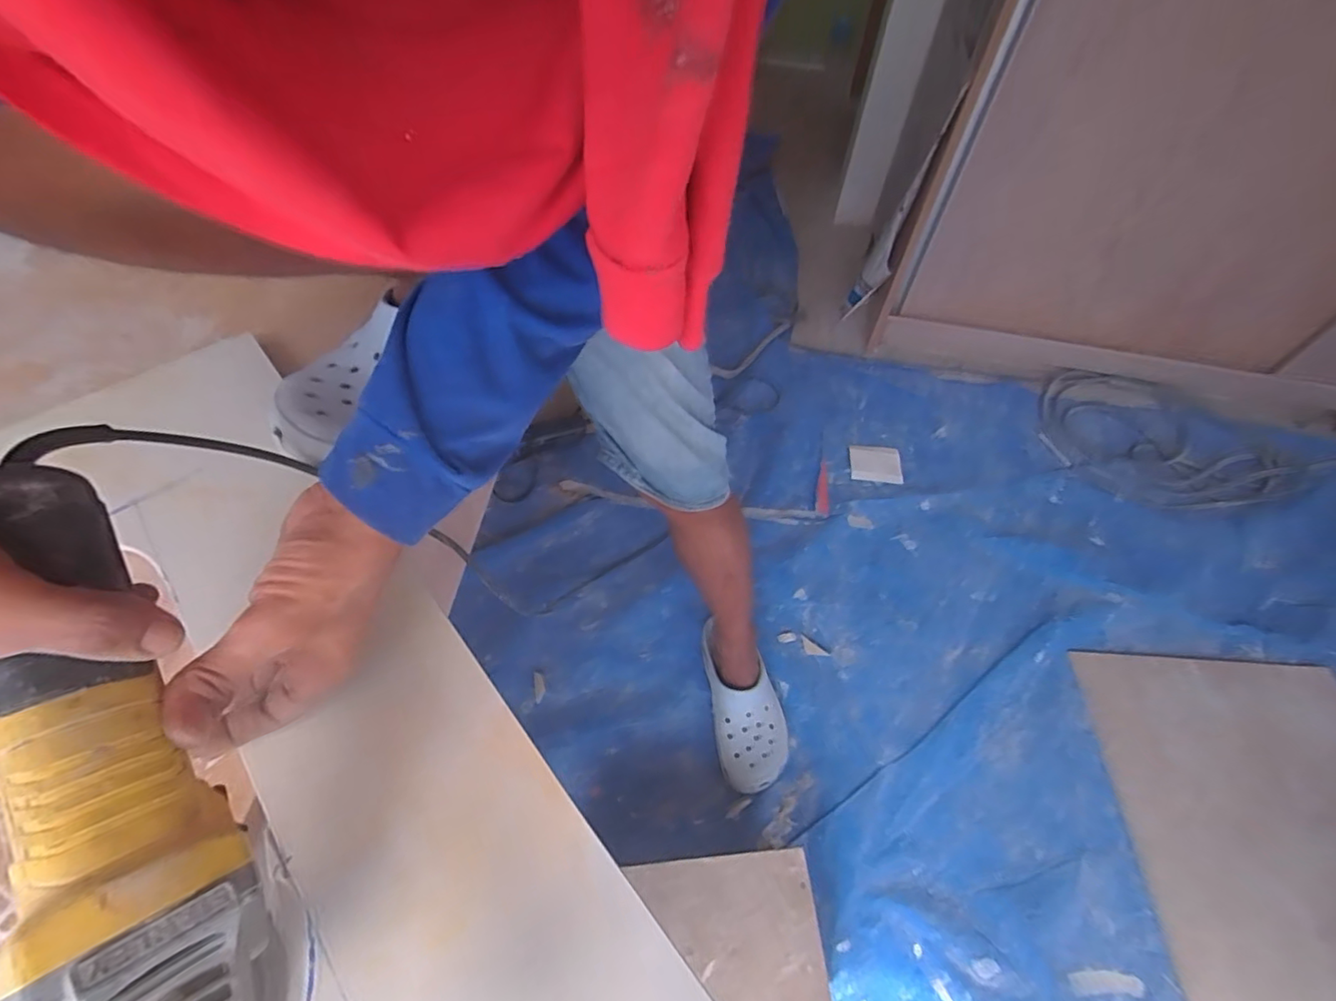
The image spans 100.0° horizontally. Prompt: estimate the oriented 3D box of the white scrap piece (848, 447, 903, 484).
[{"bbox_3d":[0.465,-0.083,1.253,0.115,0.012,0.101,6,57,2],"label":"white scrap piece"}]

